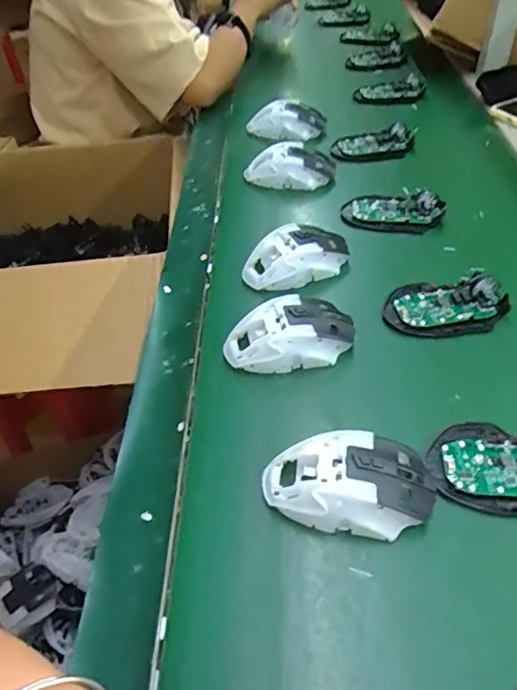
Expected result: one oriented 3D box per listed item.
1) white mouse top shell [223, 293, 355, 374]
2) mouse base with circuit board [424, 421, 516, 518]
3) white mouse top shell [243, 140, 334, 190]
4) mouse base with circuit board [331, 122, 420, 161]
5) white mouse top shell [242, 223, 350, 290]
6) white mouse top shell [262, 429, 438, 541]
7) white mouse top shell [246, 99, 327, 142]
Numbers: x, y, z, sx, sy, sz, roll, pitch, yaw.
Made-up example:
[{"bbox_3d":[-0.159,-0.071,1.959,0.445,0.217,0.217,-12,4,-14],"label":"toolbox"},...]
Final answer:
[{"bbox_3d":[0.027,-0.013,0.490,0.117,0.038,0.070,-5,45,0],"label":"white mouse top shell"},{"bbox_3d":[0.184,0.084,0.391,0.114,0.029,0.075,2,45,7],"label":"mouse base with circuit board"},{"bbox_3d":[0.041,-0.235,0.708,0.118,0.039,0.056,3,45,8],"label":"white mouse top shell"},{"bbox_3d":[0.167,-0.291,0.762,0.122,0.032,0.048,-6,45,-1],"label":"mouse base with circuit board"},{"bbox_3d":[0.040,-0.096,0.573,0.118,0.039,0.066,-16,46,-11],"label":"white mouse top shell"},{"bbox_3d":[0.063,0.094,0.376,0.115,0.039,0.062,3,45,8],"label":"white mouse top shell"},{"bbox_3d":[0.042,-0.340,0.814,0.120,0.038,0.057,0,45,5],"label":"white mouse top shell"}]

